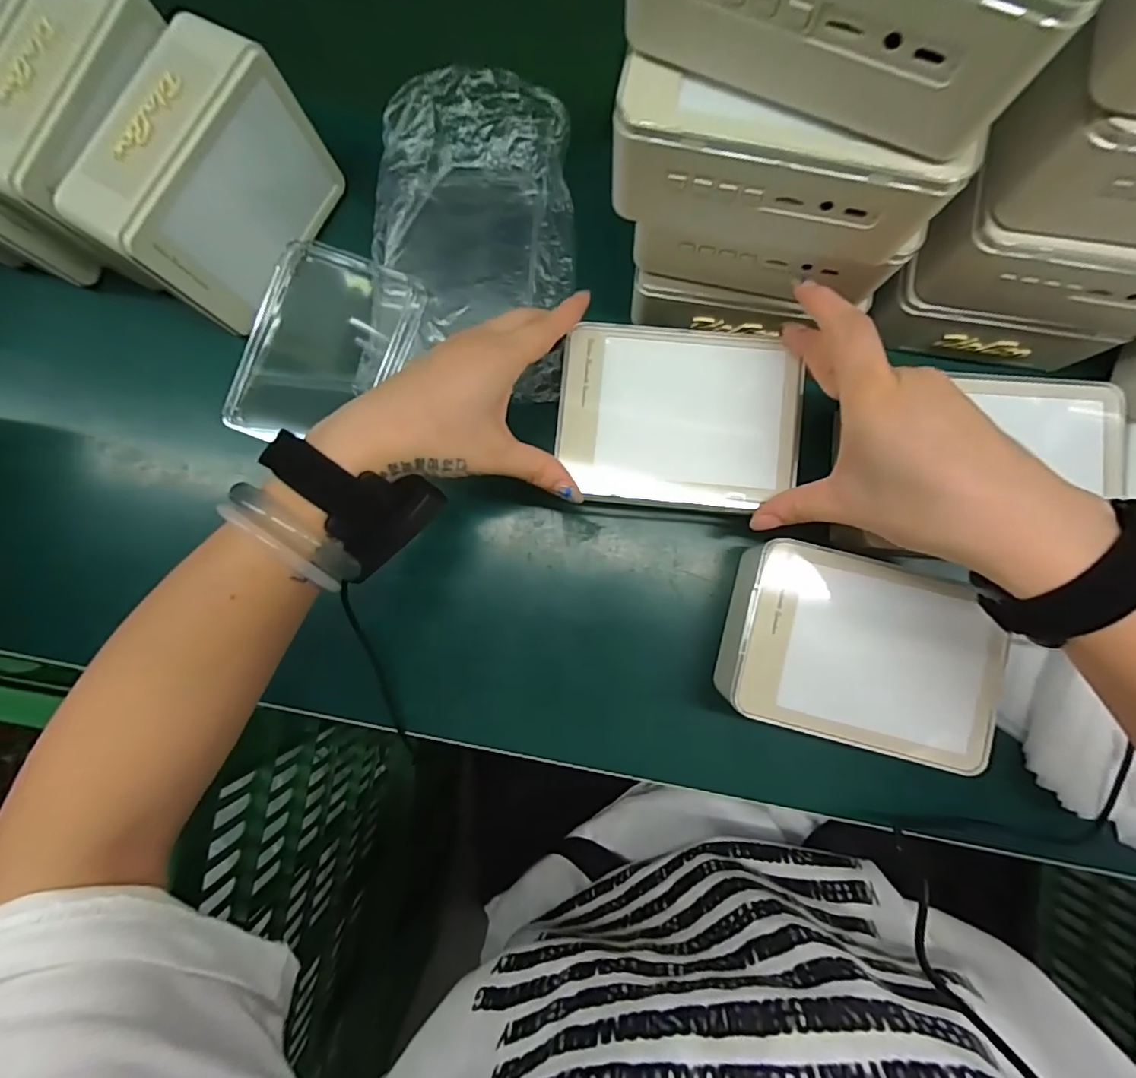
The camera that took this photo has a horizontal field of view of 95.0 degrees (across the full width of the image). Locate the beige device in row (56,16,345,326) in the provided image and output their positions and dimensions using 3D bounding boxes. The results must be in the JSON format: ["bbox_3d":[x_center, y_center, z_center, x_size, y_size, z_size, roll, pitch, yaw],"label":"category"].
[{"bbox_3d":[-0.221,-0.218,0.332,0.061,0.106,0.145,29,86,5],"label":"beige device in row"}]

